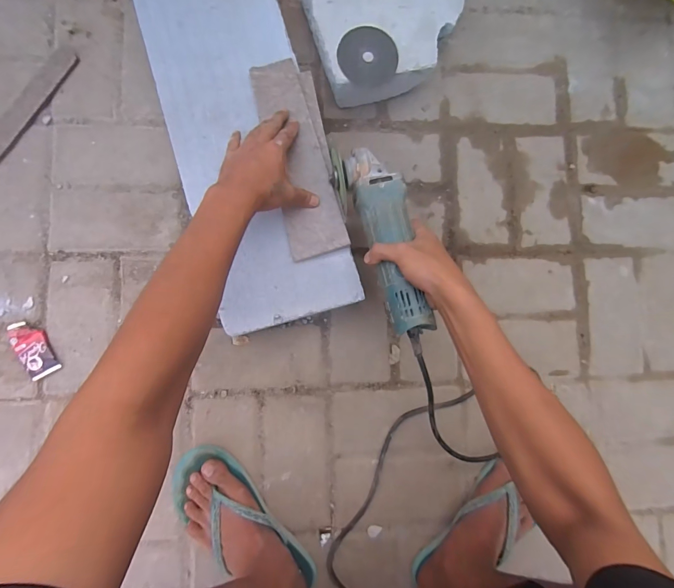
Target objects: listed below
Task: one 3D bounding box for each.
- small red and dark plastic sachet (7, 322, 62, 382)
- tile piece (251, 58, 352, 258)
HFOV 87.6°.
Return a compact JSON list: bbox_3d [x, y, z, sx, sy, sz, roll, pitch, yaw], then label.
[{"bbox_3d":[-0.449,0.080,0.520,0.039,0.009,0.090,-32,90,-5],"label":"small red and dark plastic sachet"},{"bbox_3d":[-0.052,-0.185,0.480,0.076,0.009,0.267,-14,89,-4],"label":"tile piece"}]

